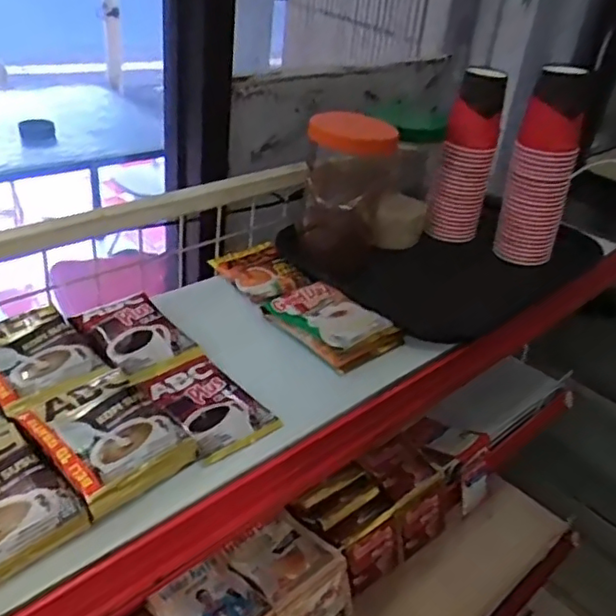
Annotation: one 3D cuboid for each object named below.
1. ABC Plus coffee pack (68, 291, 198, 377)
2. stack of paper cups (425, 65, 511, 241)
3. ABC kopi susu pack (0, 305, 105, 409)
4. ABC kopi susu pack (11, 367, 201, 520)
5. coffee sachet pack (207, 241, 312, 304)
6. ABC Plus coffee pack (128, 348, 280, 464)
[{"bbox_3d":[-0.151,0.022,0.541,0.091,0.017,0.075,31,39,32],"label":"ABC Plus coffee pack"},{"bbox_3d":[0.195,-0.174,0.757,0.071,0.204,0.065,12,33,7],"label":"stack of paper cups"},{"bbox_3d":[-0.221,0.033,0.491,0.090,0.015,0.081,31,39,32],"label":"ABC kopi susu pack"},{"bbox_3d":[-0.142,0.087,0.440,0.103,0.025,0.086,30,39,30],"label":"ABC kopi susu pack"},{"bbox_3d":[-0.054,-0.043,0.689,0.075,0.017,0.103,-16,39,-32],"label":"coffee sachet pack"},{"bbox_3d":[-0.083,0.074,0.497,0.070,0.019,0.111,-23,44,-39],"label":"ABC Plus coffee pack"}]

